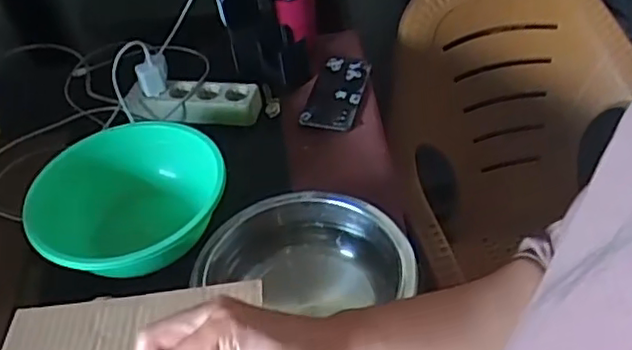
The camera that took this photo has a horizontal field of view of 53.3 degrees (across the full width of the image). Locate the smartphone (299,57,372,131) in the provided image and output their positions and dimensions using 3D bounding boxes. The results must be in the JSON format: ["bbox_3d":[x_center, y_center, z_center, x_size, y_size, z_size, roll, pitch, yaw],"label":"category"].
[{"bbox_3d":[0.033,-0.126,0.967,0.080,0.016,0.162,9,46,13],"label":"smartphone"}]

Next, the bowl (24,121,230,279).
[{"bbox_3d":[-0.218,0.039,0.764,0.207,0.088,0.235,32,55,32],"label":"bowl"}]

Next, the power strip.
[{"bbox_3d":[-0.184,-0.111,0.949,0.202,0.034,0.060,1,44,5],"label":"power strip"}]

